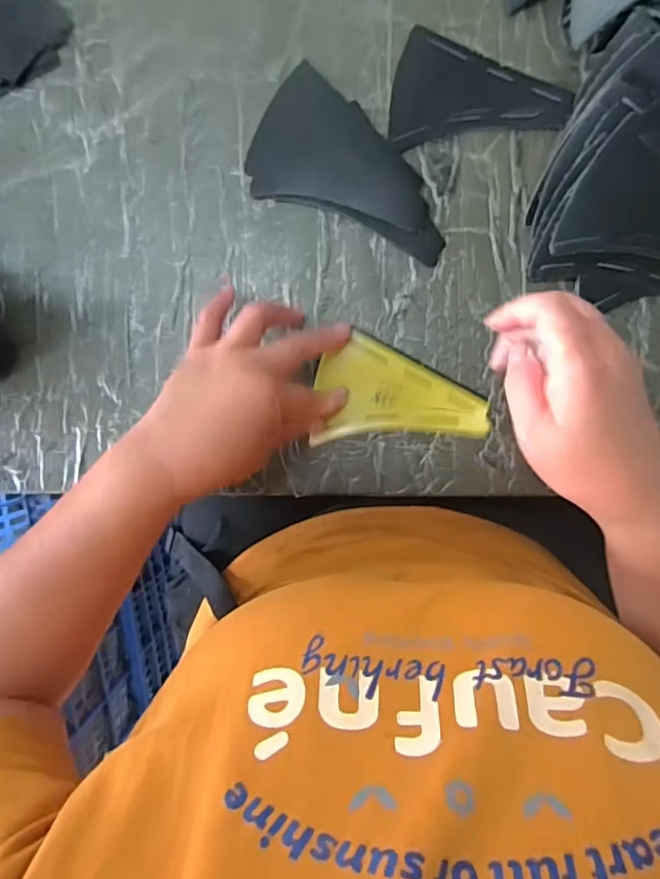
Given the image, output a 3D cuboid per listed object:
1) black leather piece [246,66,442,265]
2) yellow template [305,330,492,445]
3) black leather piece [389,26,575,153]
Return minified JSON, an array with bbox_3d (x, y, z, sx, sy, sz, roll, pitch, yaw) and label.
[{"bbox_3d":[0.015,-0.183,0.403,0.156,0.004,0.086,40,97,1],"label":"black leather piece"},{"bbox_3d":[0.049,-0.037,0.402,0.119,0.005,0.073,-3,90,7],"label":"yellow template"},{"bbox_3d":[0.098,-0.229,0.393,0.120,0.005,0.075,26,97,3],"label":"black leather piece"}]

